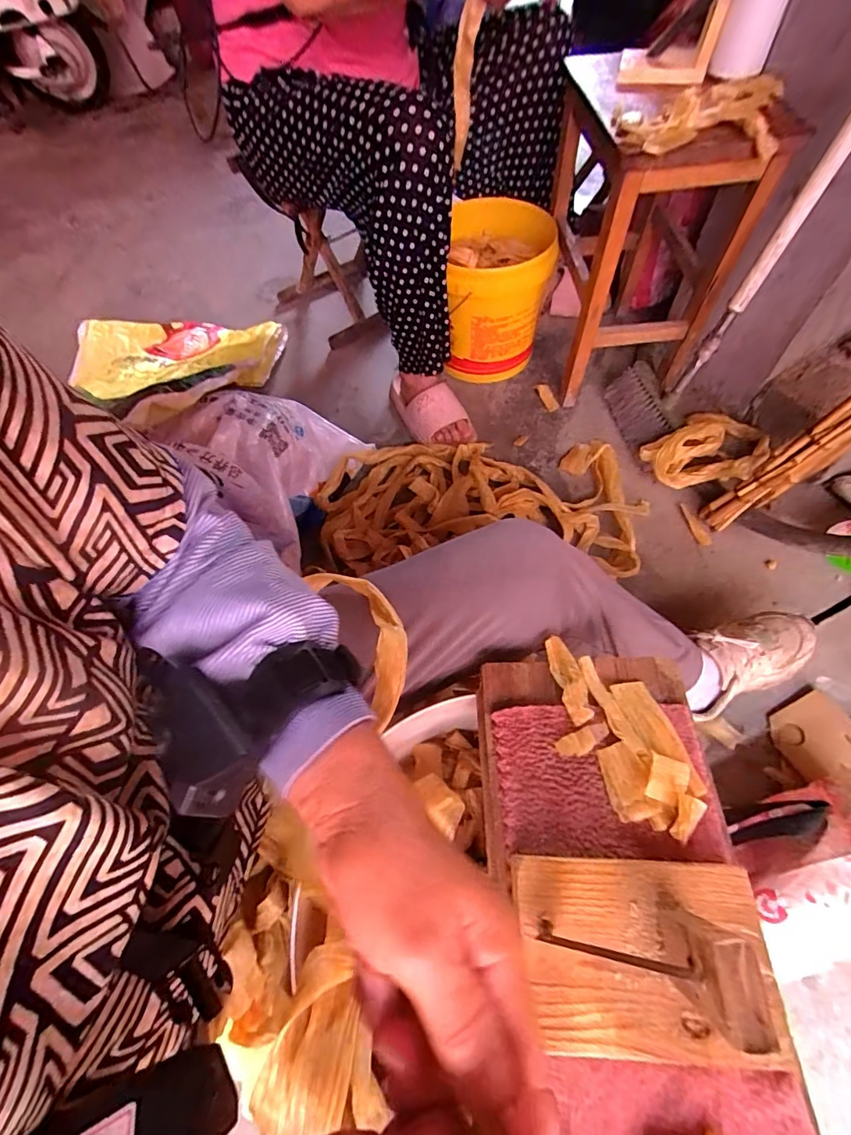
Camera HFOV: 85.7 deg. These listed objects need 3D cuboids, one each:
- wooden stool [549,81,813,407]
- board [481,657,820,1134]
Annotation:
[{"bbox_3d":[0.380,-0.584,0.850,0.267,0.430,0.357,-5,59,2],"label":"wooden stool"},{"bbox_3d":[0.123,0.237,0.273,0.155,0.031,0.373,-2,61,3],"label":"board"}]

